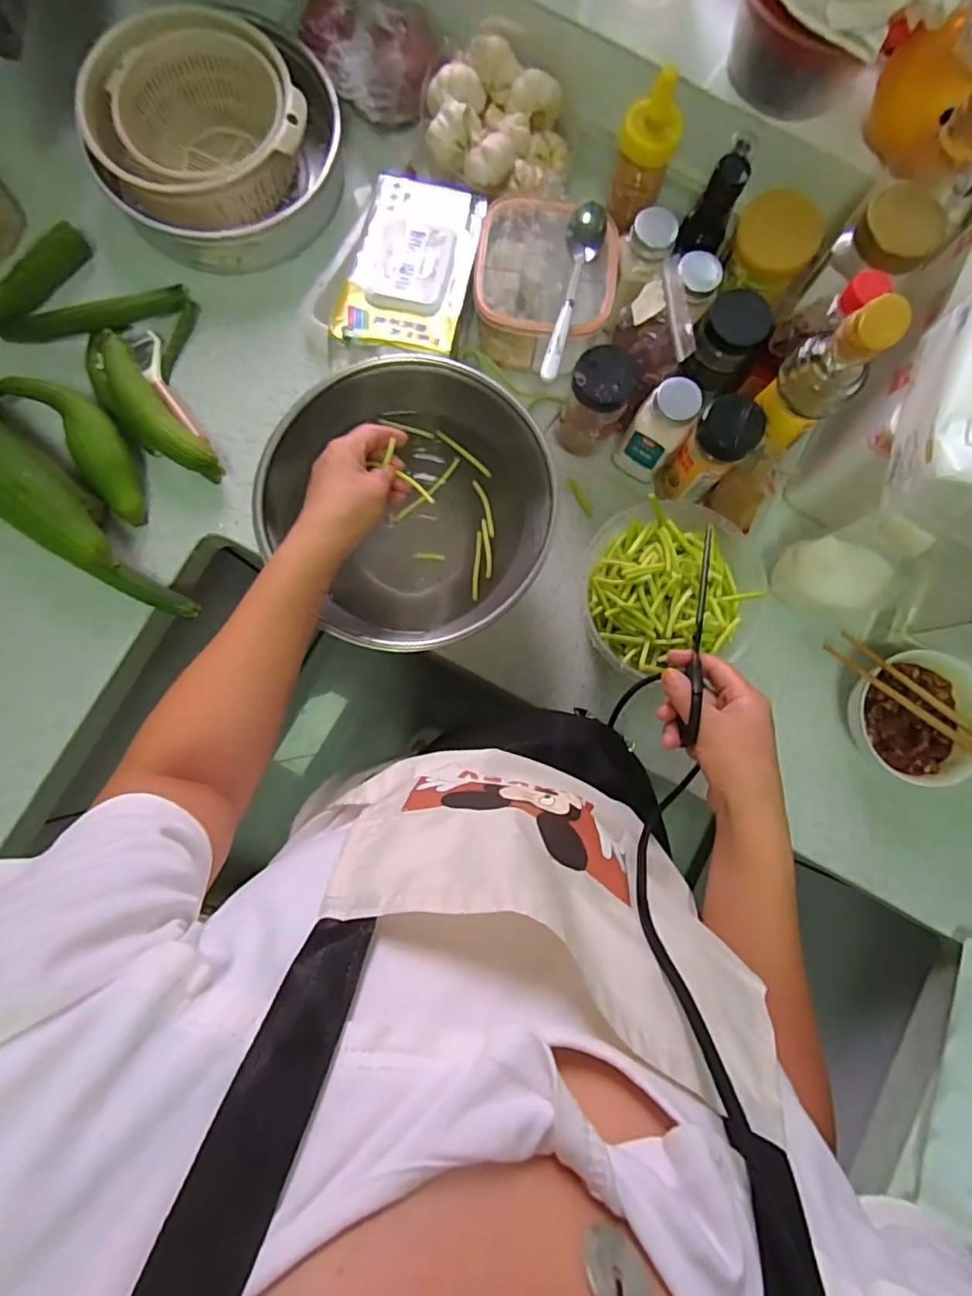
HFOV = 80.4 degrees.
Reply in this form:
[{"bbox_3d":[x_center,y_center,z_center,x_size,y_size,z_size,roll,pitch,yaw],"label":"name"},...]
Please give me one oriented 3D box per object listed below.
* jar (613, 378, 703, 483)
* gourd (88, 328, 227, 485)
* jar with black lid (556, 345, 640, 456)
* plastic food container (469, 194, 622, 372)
[{"bbox_3d":[0.167,-0.213,0.573,0.051,0.116,0.049,0,84,-3],"label":"jar"},{"bbox_3d":[-0.351,-0.246,0.588,0.055,0.055,0.201,-40,87,-6],"label":"gourd"},{"bbox_3d":[0.108,-0.244,0.582,0.062,0.121,0.061,28,83,1],"label":"jar with black lid"},{"bbox_3d":[0.058,-0.371,0.598,0.138,0.081,0.140,13,83,-1],"label":"plastic food container"}]

